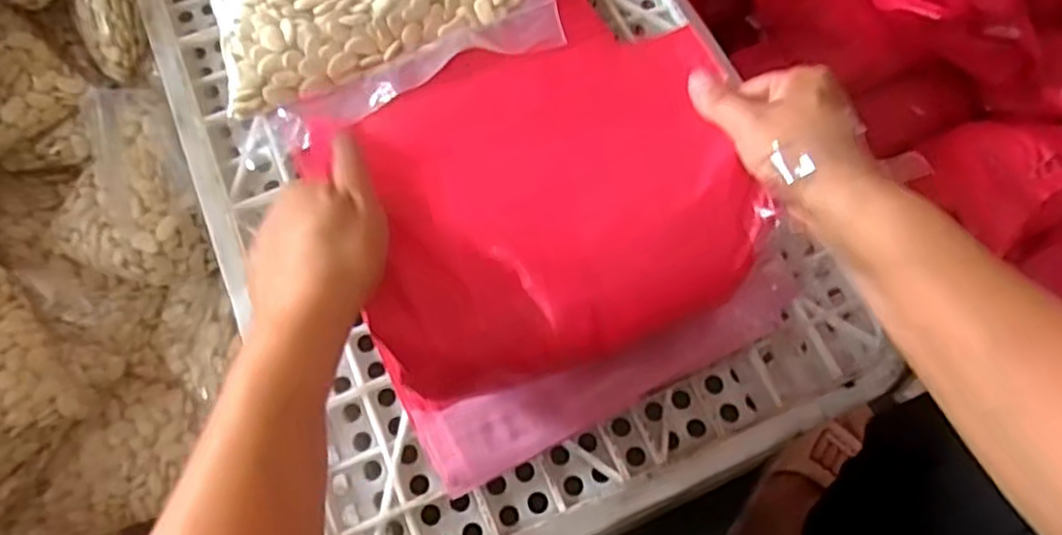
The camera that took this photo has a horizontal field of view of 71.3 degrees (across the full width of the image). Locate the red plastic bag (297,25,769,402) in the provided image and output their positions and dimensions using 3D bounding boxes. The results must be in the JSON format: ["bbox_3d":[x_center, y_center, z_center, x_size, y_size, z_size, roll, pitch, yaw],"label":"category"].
[{"bbox_3d":[0.009,-0.039,0.405,0.217,0.060,0.170,-24,70,-10],"label":"red plastic bag"}]

